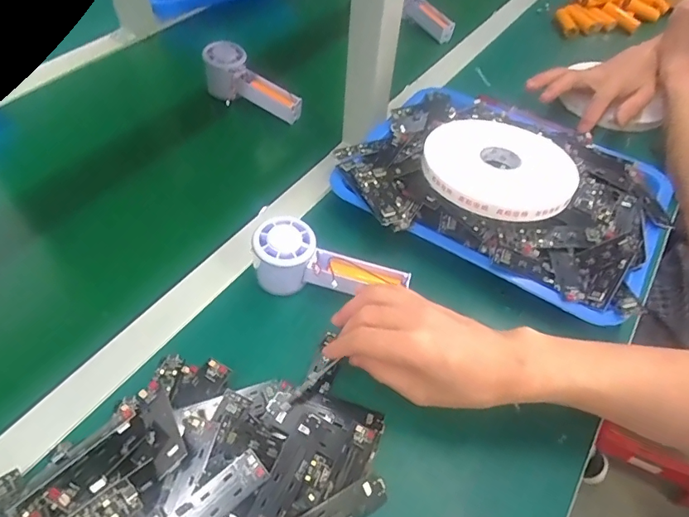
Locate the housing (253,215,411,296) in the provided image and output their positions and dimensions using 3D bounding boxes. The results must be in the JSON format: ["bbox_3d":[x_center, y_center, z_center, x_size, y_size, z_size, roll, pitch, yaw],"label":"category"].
[{"bbox_3d":[-0.012,0.008,0.444,0.147,0.061,0.056,8,52,2],"label":"housing"}]

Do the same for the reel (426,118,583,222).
[{"bbox_3d":[0.155,-0.092,0.469,0.147,0.016,0.138,12,52,6],"label":"reel"}]

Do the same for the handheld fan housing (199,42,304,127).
[{"bbox_3d":[-0.128,-0.236,0.631,0.146,0.058,0.050,34,57,20],"label":"handheld fan housing"}]

